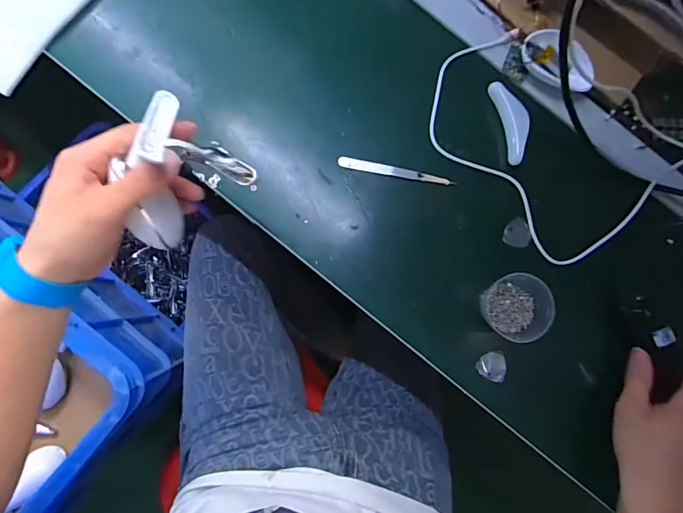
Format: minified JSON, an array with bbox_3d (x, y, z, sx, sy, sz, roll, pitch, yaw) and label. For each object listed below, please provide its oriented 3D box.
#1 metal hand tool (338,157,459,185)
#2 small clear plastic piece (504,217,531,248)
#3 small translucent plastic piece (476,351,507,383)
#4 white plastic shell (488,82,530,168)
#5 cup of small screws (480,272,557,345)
[{"bbox_3d":[0.059,-0.092,0.448,0.122,0.010,0.012,10,83,-4],"label":"metal hand tool"},{"bbox_3d":[0.193,-0.026,0.456,0.027,0.004,0.030,13,83,-4],"label":"small clear plastic piece"},{"bbox_3d":[0.158,0.115,0.446,0.030,0.015,0.031,13,83,-4],"label":"small translucent plastic piece"},{"bbox_3d":[0.183,-0.145,0.448,0.020,0.027,0.088,-16,86,-7],"label":"white plastic shell"},{"bbox_3d":[0.175,0.051,0.425,0.057,0.050,0.061,1,84,-5],"label":"cup of small screws"}]

